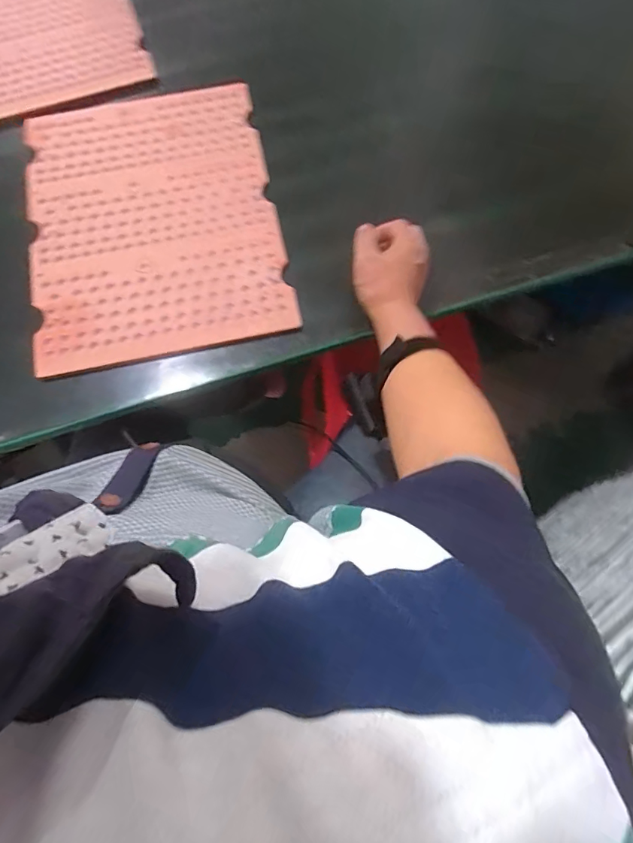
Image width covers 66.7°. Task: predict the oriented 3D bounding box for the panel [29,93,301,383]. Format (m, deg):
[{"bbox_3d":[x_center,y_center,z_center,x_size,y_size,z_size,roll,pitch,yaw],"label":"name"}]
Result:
[{"bbox_3d":[-0.201,-0.251,0.592,0.288,0.017,0.372,-12,73,-2],"label":"panel"}]

